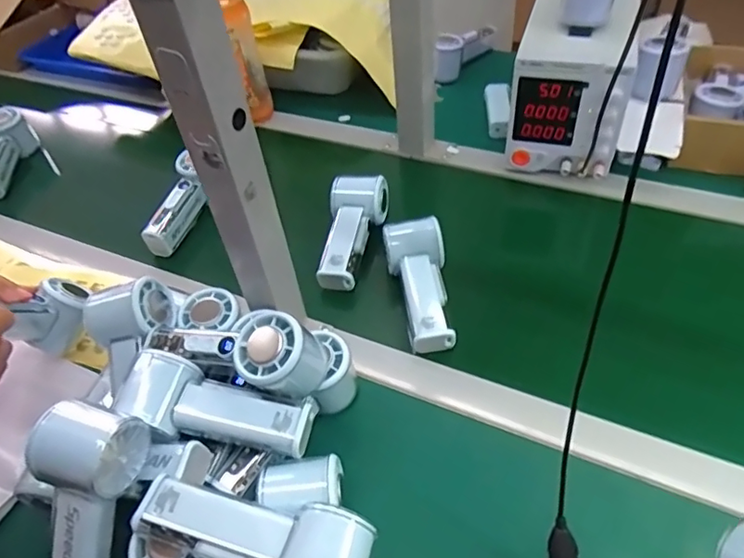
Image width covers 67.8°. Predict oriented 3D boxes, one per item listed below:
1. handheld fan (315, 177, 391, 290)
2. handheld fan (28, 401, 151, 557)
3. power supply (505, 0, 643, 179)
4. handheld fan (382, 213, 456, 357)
[{"bbox_3d":[-0.022,-0.056,0.625,0.061,0.049,0.141,3,47,10],"label":"handheld fan"},{"bbox_3d":[-0.200,0.165,0.384,0.057,0.154,0.061,11,5,16],"label":"handheld fan"},{"bbox_3d":[0.260,-0.268,0.703,0.124,0.141,0.243,12,49,17],"label":"power supply"},{"bbox_3d":[0.050,0.002,0.560,0.061,0.045,0.142,-8,46,-1],"label":"handheld fan"}]

